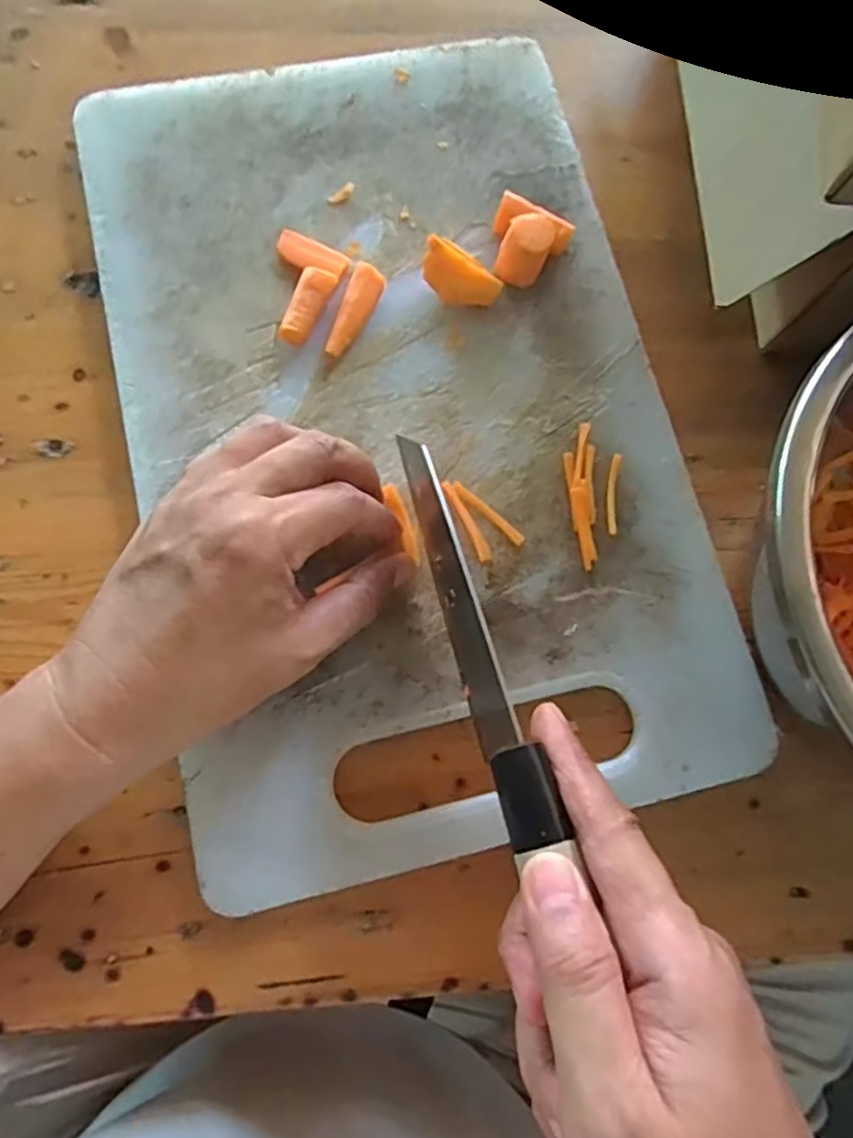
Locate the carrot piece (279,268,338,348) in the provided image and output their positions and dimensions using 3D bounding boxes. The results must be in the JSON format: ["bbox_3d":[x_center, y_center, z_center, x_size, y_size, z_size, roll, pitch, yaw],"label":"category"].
[{"bbox_3d":[-0.056,-0.124,0.340,0.014,0.014,0.039,22,77,0],"label":"carrot piece"}]

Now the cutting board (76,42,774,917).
[{"bbox_3d":[-0.013,-0.078,0.333,0.236,0.018,0.400,-11,79,-7],"label":"cutting board"}]

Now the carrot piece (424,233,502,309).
[{"bbox_3d":[0.016,-0.139,0.346,0.038,0.021,0.022,23,77,0],"label":"carrot piece"}]

